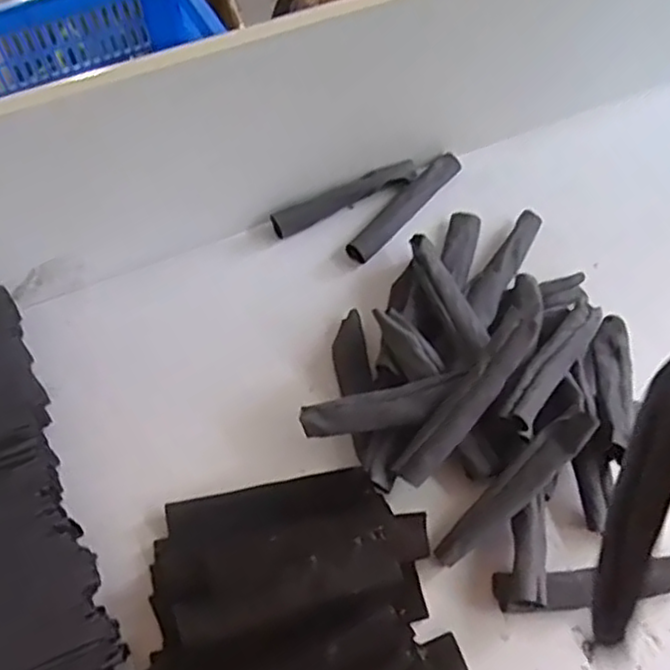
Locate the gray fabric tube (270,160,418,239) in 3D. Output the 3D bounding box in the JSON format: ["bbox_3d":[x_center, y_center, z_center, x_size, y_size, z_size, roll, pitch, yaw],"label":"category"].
[{"bbox_3d":[0.014,-0.165,0.820,0.186,0.030,0.023,-25,63,-13],"label":"gray fabric tube"}]

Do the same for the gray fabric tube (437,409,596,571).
[{"bbox_3d":[0.164,0.137,0.636,0.186,0.025,0.035,-45,67,0],"label":"gray fabric tube"}]

